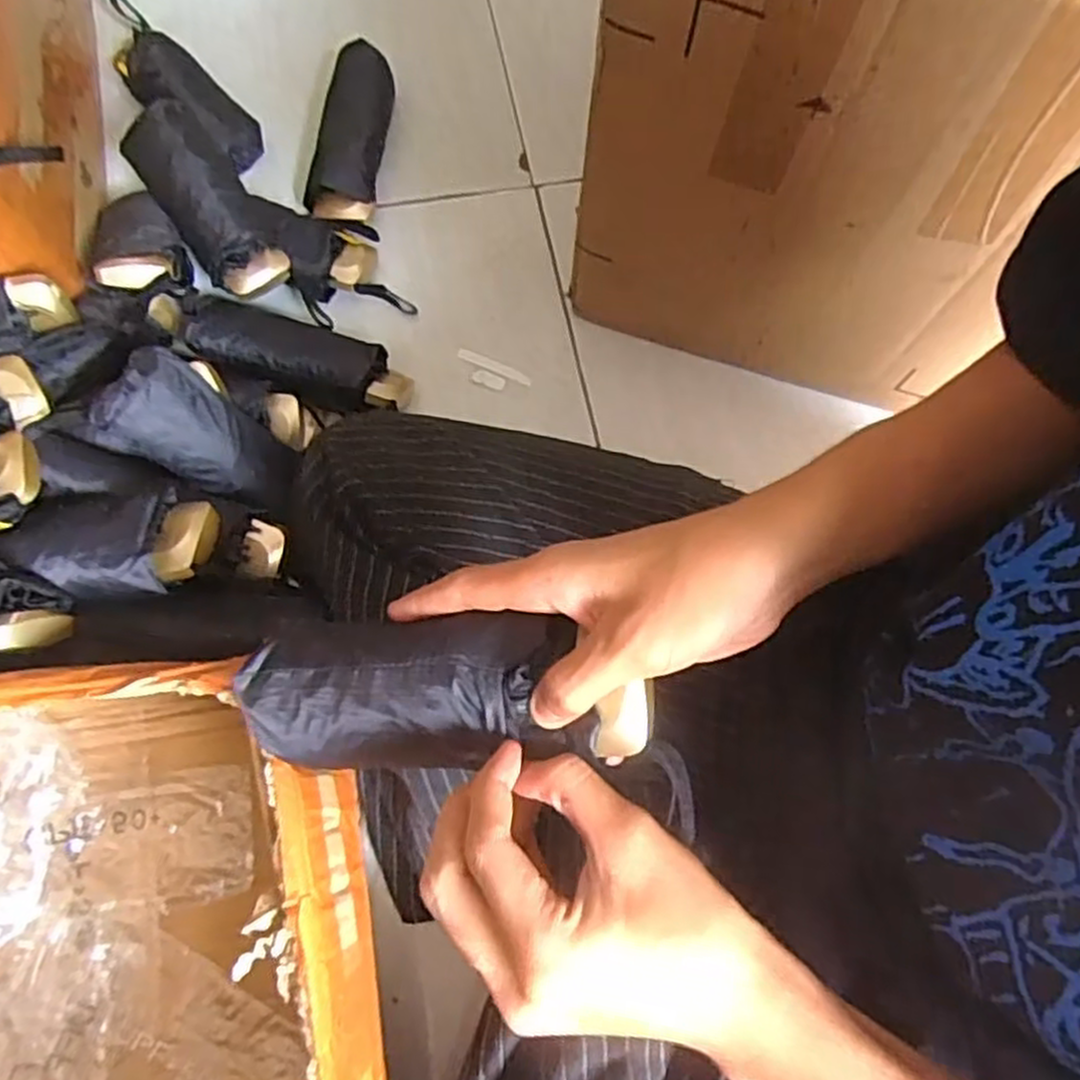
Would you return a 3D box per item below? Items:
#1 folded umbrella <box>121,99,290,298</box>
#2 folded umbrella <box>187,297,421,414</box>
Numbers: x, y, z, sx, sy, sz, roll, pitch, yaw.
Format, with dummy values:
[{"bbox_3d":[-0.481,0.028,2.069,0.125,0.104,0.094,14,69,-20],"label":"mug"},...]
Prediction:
[{"bbox_3d":[-0.267,-0.273,0.602,0.063,0.044,0.169,-34,76,-12],"label":"folded umbrella"},{"bbox_3d":[-0.195,-0.146,0.601,0.186,0.045,0.073,17,72,3],"label":"folded umbrella"}]

